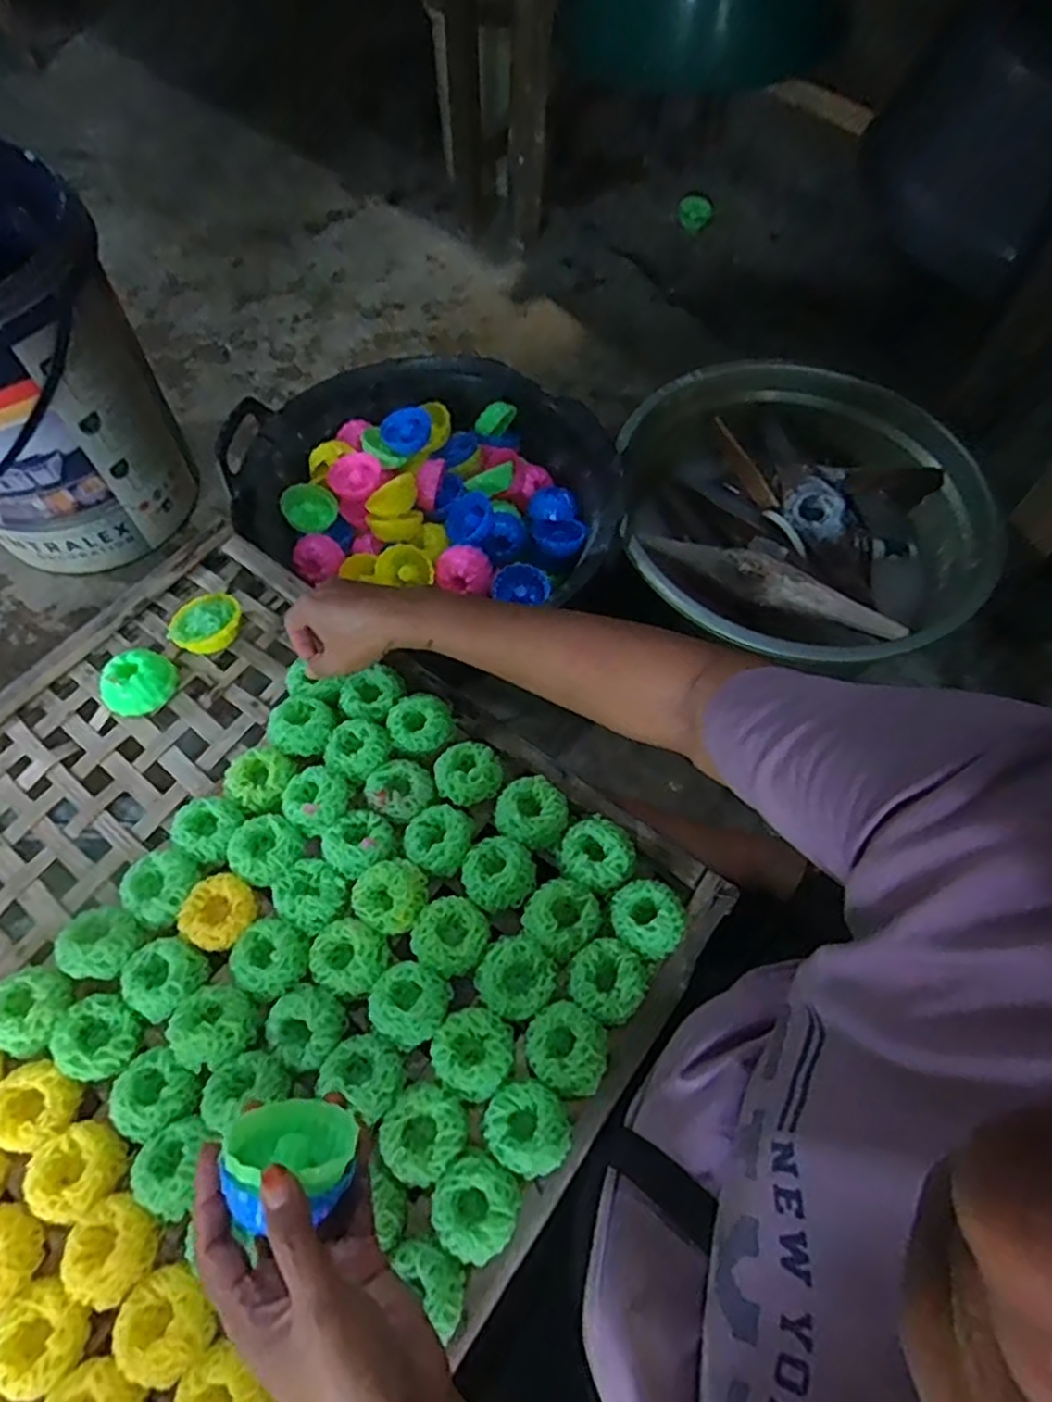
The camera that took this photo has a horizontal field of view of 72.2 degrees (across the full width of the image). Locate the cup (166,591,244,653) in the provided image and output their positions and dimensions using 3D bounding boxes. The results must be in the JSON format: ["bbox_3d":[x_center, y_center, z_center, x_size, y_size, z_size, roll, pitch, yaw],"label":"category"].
[{"bbox_3d":[-0.281,-0.065,0.642,0.061,0.031,0.057,0,65,1],"label":"cup"}]

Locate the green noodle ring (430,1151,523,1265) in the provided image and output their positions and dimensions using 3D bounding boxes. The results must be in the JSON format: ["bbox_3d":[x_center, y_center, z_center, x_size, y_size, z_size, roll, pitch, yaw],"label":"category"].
[{"bbox_3d":[-0.029,0.293,0.420,0.048,0.017,0.046,0,65,1],"label":"green noodle ring"}]

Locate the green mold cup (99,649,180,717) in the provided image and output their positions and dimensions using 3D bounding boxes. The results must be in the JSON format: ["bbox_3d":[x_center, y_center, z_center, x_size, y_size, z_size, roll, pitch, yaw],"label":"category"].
[{"bbox_3d":[-0.326,-0.015,0.612,0.049,0.034,0.059,27,69,13],"label":"green mold cup"}]

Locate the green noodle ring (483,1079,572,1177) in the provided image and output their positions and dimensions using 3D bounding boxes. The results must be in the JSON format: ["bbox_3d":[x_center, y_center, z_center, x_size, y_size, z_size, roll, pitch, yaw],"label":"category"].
[{"bbox_3d":[0.001,0.258,0.435,0.052,0.018,0.046,30,69,14],"label":"green noodle ring"}]

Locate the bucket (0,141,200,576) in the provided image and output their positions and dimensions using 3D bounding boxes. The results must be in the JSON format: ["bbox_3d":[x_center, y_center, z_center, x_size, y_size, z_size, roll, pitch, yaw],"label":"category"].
[{"bbox_3d":[-0.577,-0.359,0.835,0.278,0.368,0.291,0,65,1],"label":"bucket"}]

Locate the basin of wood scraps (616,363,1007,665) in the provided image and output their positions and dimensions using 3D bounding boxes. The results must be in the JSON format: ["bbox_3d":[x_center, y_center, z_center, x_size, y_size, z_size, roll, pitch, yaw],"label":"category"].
[{"bbox_3d":[0.308,-0.199,0.819,0.396,0.122,0.385,0,65,1],"label":"basin of wood scraps"}]

